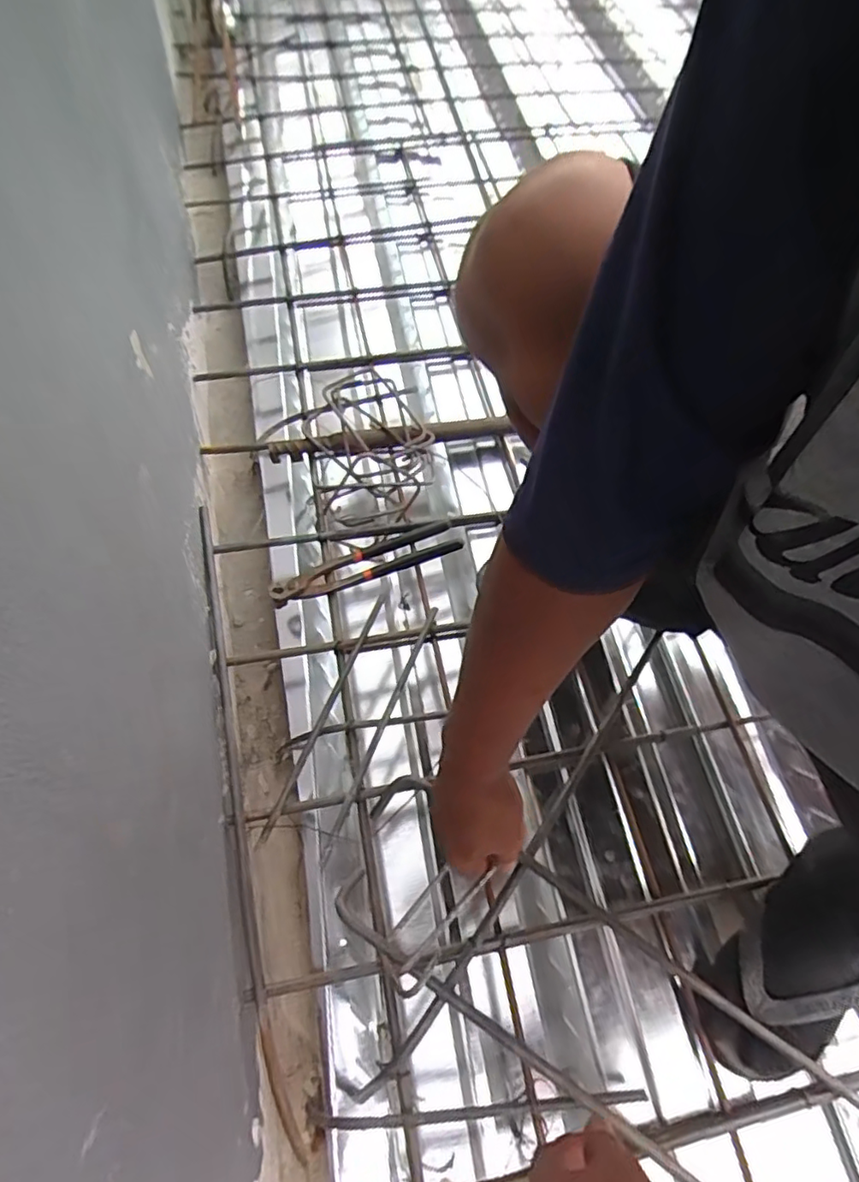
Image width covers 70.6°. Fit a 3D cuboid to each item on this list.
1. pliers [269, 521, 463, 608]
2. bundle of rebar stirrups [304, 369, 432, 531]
[{"bbox_3d":[-0.073,-0.032,0.696,0.218,0.021,0.052,-21,64,-13],"label":"pliers"},{"bbox_3d":[-0.074,-0.193,0.752,0.140,0.042,0.211,-17,64,-11],"label":"bundle of rebar stirrups"}]

